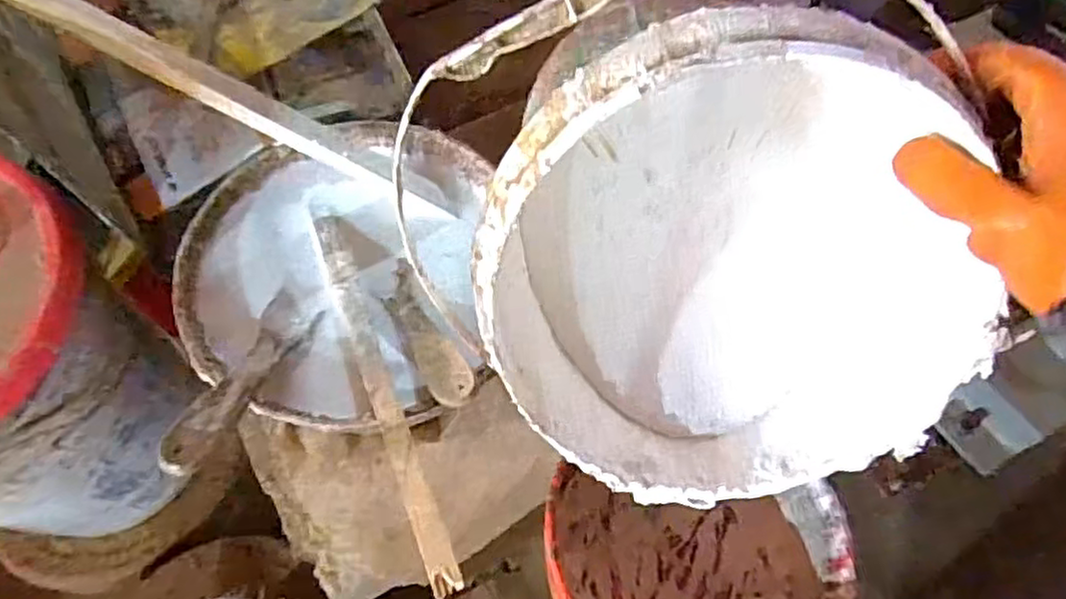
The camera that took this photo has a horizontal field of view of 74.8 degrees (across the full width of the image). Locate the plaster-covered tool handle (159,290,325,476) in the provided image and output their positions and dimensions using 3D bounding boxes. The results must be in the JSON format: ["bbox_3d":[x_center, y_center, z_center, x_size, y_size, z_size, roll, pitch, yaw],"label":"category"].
[{"bbox_3d":[-0.198,0.056,0.488,0.039,0.024,0.166,11,37,6],"label":"plaster-covered tool handle"}]

